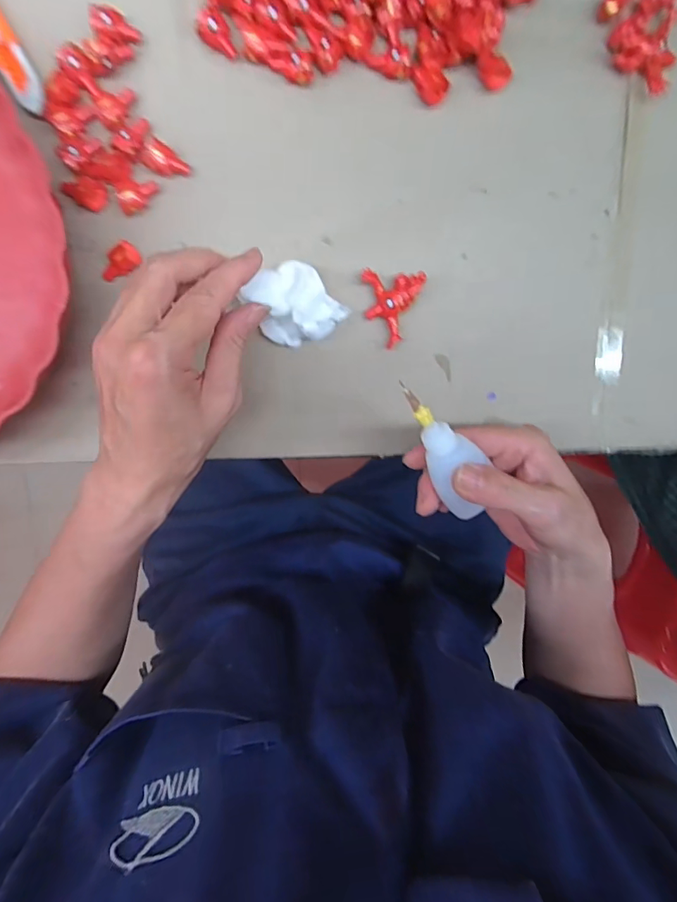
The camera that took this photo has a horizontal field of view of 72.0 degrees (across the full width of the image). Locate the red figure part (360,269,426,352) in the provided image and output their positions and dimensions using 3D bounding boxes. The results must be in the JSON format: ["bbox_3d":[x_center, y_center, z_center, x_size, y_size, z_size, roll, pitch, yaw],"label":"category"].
[{"bbox_3d":[0.033,-0.091,0.302,0.038,0.014,0.046,4,99,-4],"label":"red figure part"}]

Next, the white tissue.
[{"bbox_3d":[-0.027,-0.090,0.290,0.048,0.021,0.051,-41,99,3],"label":"white tissue"}]

